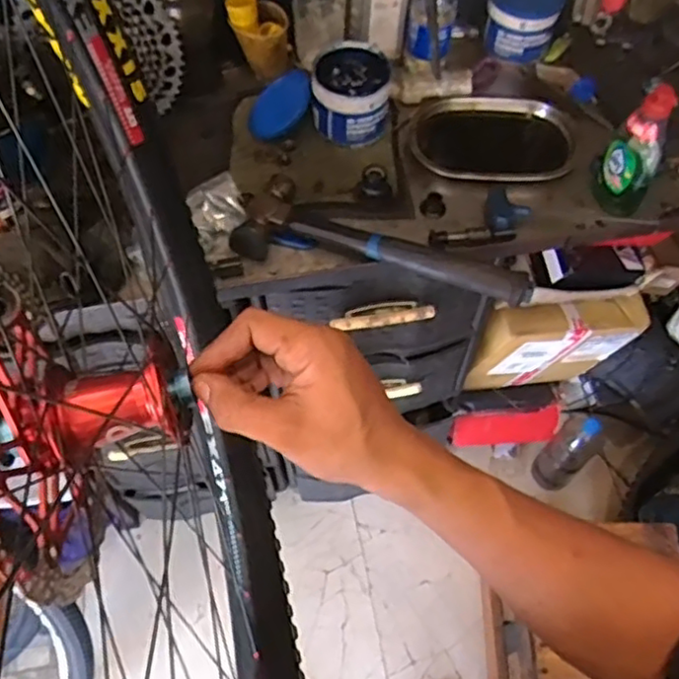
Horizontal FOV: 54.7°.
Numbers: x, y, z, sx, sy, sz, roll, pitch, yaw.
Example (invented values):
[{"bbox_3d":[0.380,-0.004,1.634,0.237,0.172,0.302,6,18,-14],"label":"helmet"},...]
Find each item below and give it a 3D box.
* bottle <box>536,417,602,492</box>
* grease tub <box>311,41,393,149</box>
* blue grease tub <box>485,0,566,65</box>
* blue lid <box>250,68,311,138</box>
[{"bbox_3d":[0.473,0.245,1.378,0.065,0.286,0.079,-38,67,-21],"label":"bottle"},{"bbox_3d":[0.016,-0.320,0.862,0.101,0.074,0.104,4,60,1],"label":"grease tub"},{"bbox_3d":[0.263,-0.467,0.944,0.103,0.090,0.109,15,61,8],"label":"blue grease tub"},{"bbox_3d":[-0.078,-0.314,0.876,0.101,0.008,0.094,-13,61,24],"label":"blue lid"}]

